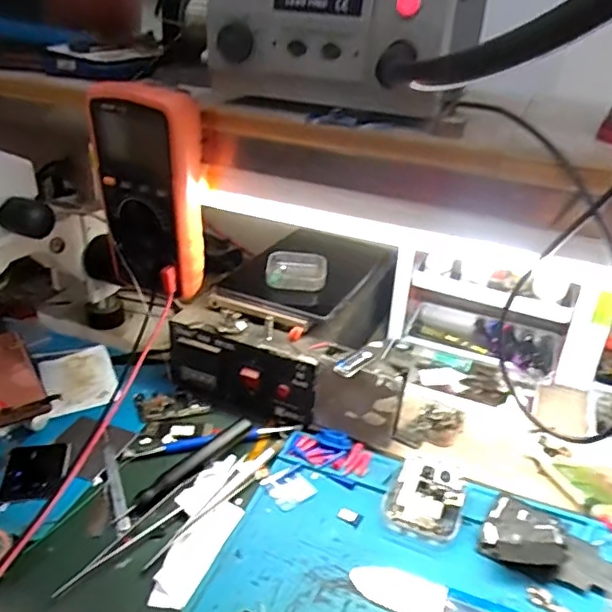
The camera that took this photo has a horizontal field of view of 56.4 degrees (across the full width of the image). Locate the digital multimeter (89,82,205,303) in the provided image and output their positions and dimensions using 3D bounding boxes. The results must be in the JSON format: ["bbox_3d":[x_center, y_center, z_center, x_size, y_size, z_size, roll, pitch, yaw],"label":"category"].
[{"bbox_3d":[-0.134,-0.097,0.495,0.086,0.172,0.048,13,30,17],"label":"digital multimeter"}]

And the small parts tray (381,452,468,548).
[{"bbox_3d":[0.104,0.159,0.489,0.062,0.024,0.074,14,31,19],"label":"small parts tray"}]

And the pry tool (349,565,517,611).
[{"bbox_3d":[0.094,0.216,0.415,0.121,0.004,0.034,13,30,17],"label":"pry tool"}]

